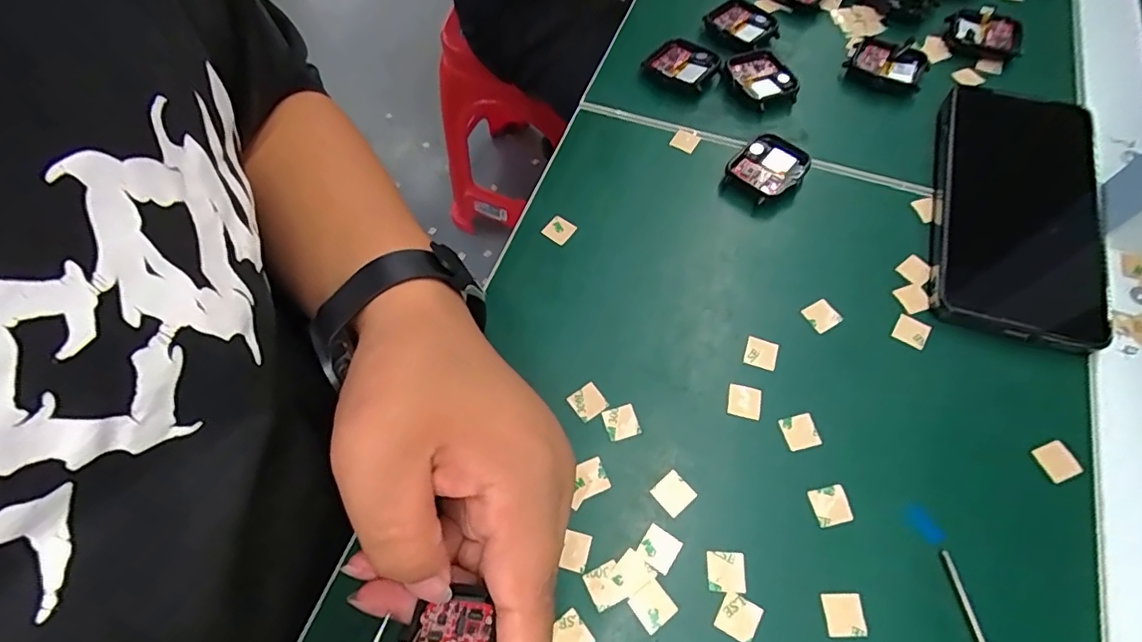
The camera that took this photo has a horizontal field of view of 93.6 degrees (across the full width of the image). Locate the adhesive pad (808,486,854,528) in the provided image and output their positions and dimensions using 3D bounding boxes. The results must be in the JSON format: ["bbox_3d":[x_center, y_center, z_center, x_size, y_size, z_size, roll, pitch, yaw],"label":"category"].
[{"bbox_3d":[0.114,0.081,0.235,0.016,0.004,0.016,-15,62,-5],"label":"adhesive pad"}]

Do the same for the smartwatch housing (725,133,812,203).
[{"bbox_3d":[0.115,-0.089,0.316,0.041,0.014,0.037,-41,67,-17],"label":"smartwatch housing"}]

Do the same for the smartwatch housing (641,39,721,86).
[{"bbox_3d":[0.073,-0.171,0.355,0.045,0.012,0.035,34,69,19],"label":"smartwatch housing"}]

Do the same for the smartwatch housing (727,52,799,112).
[{"bbox_3d":[0.125,-0.156,0.348,0.035,0.012,0.048,-24,64,-9],"label":"smartwatch housing"}]

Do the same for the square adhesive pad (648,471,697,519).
[{"bbox_3d":[0.046,0.077,0.240,0.015,0.004,0.015,-39,67,-16],"label":"square adhesive pad"}]

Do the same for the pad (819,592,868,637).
[{"bbox_3d":[0.111,0.119,0.216,0.015,0.004,0.015,-2,62,2],"label":"pad"}]

